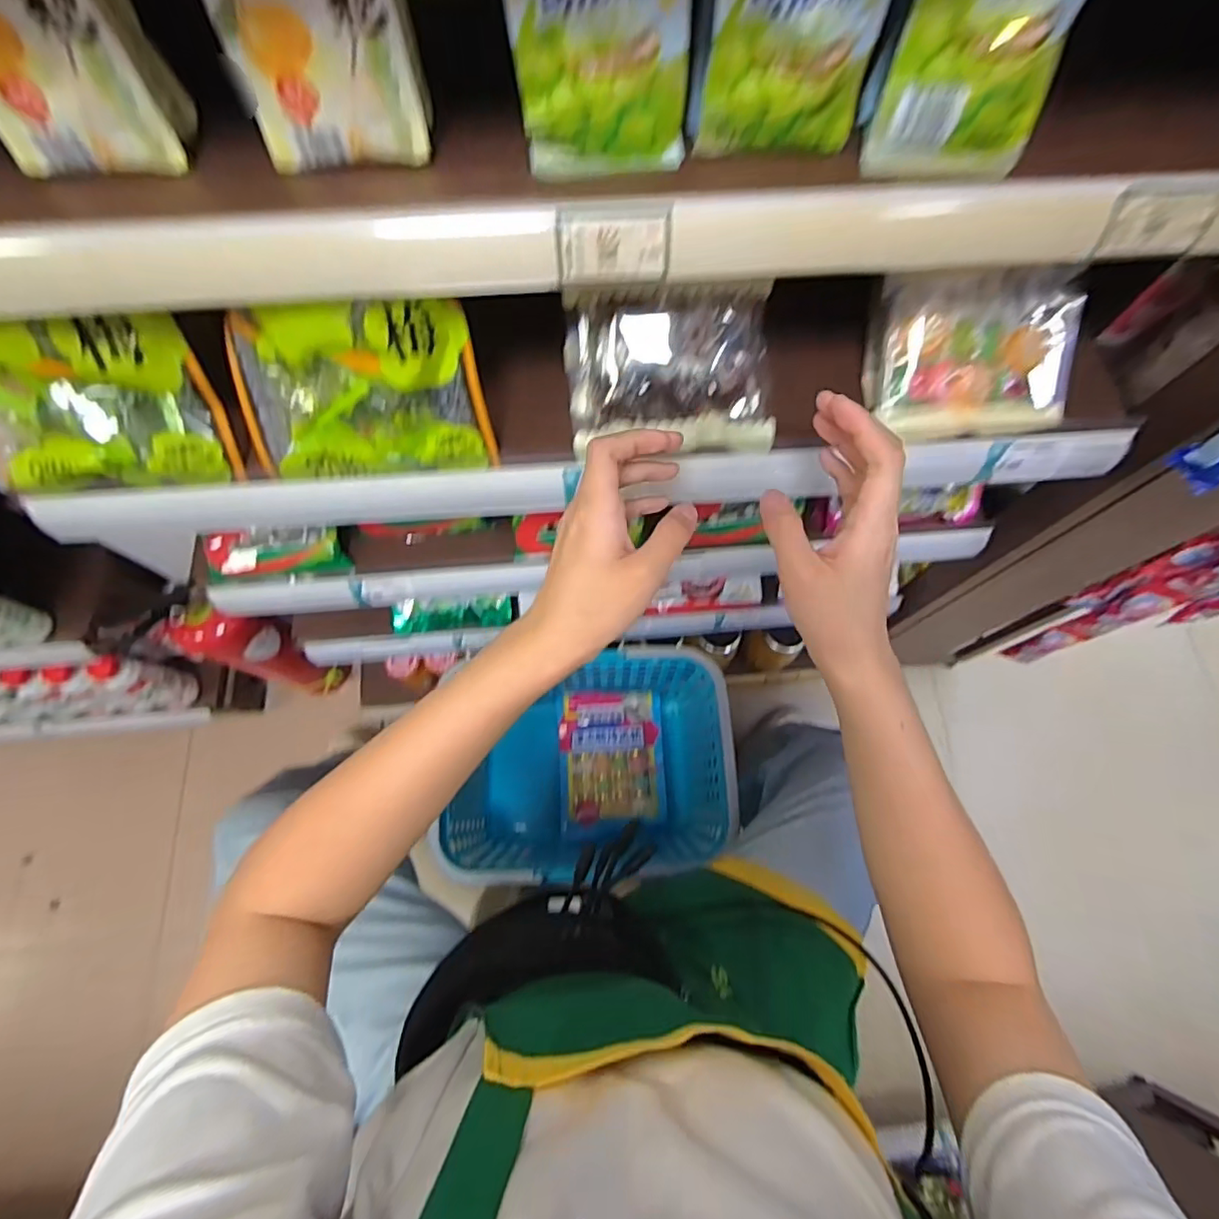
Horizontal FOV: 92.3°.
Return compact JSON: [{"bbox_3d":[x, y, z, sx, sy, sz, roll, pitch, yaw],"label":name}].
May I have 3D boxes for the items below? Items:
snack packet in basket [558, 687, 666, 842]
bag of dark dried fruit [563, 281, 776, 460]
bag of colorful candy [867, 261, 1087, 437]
[{"bbox_3d":[0.005,0.242,0.936,0.165,0.019,0.222,-2,72,-1],"label":"snack packet in basket"},{"bbox_3d":[0.046,-0.175,0.437,0.150,0.117,0.028,-3,29,0],"label":"bag of dark dried fruit"},{"bbox_3d":[0.293,-0.202,0.468,0.160,0.029,0.120,-4,105,0],"label":"bag of colorful candy"}]

